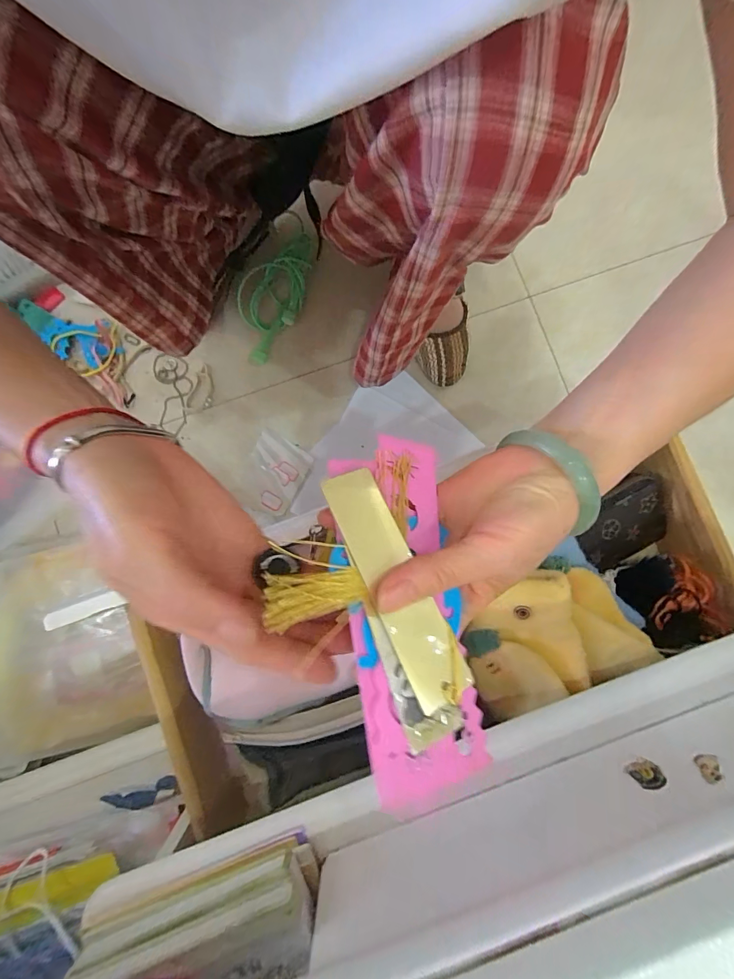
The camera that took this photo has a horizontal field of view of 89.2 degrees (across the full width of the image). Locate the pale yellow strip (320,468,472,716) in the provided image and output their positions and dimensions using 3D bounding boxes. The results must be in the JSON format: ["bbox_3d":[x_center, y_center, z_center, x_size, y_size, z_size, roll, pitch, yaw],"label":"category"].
[{"bbox_3d":[0.013,0.044,0.184,0.030,0.004,0.119,-21,77,-21],"label":"pale yellow strip"}]

